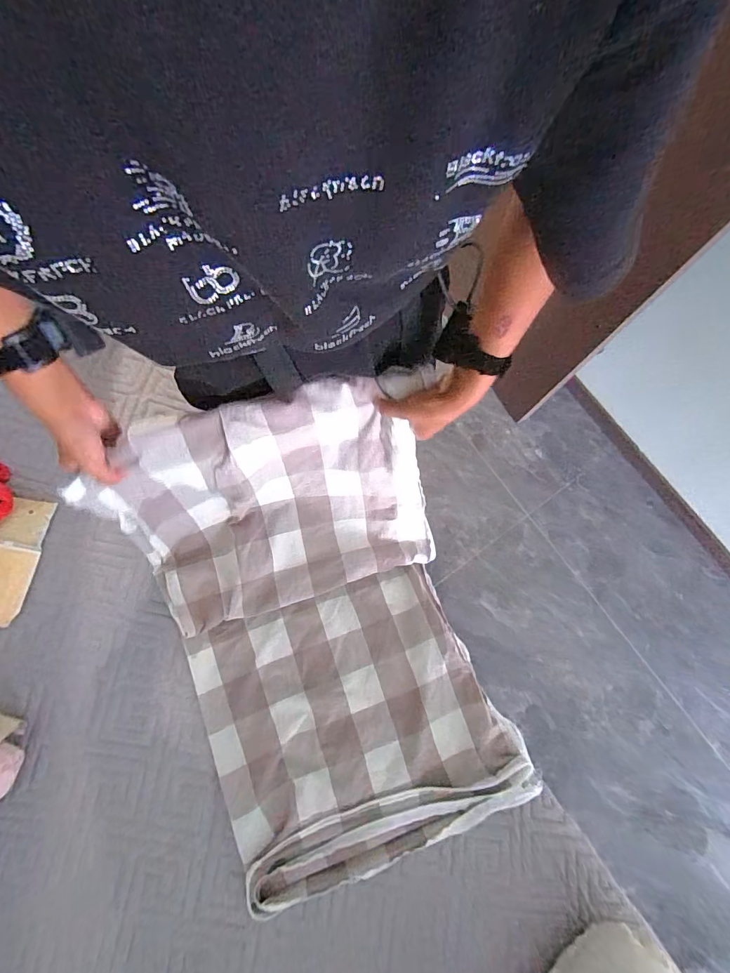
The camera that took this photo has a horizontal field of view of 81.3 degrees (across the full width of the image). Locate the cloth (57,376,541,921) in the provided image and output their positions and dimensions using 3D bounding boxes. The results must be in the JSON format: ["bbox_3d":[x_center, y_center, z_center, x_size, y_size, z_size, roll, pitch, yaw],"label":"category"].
[{"bbox_3d":[-0.051,0.219,0.574,0.425,0.296,0.597,-21,74,-7],"label":"cloth"}]

